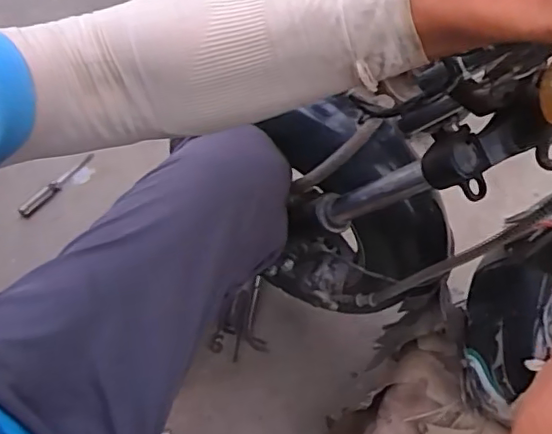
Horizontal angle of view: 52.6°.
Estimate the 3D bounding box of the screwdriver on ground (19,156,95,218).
[{"bbox_3d":[-0.409,-0.062,1.042,0.023,0.025,0.165,37,64,16],"label":"screwdriver on ground"}]

